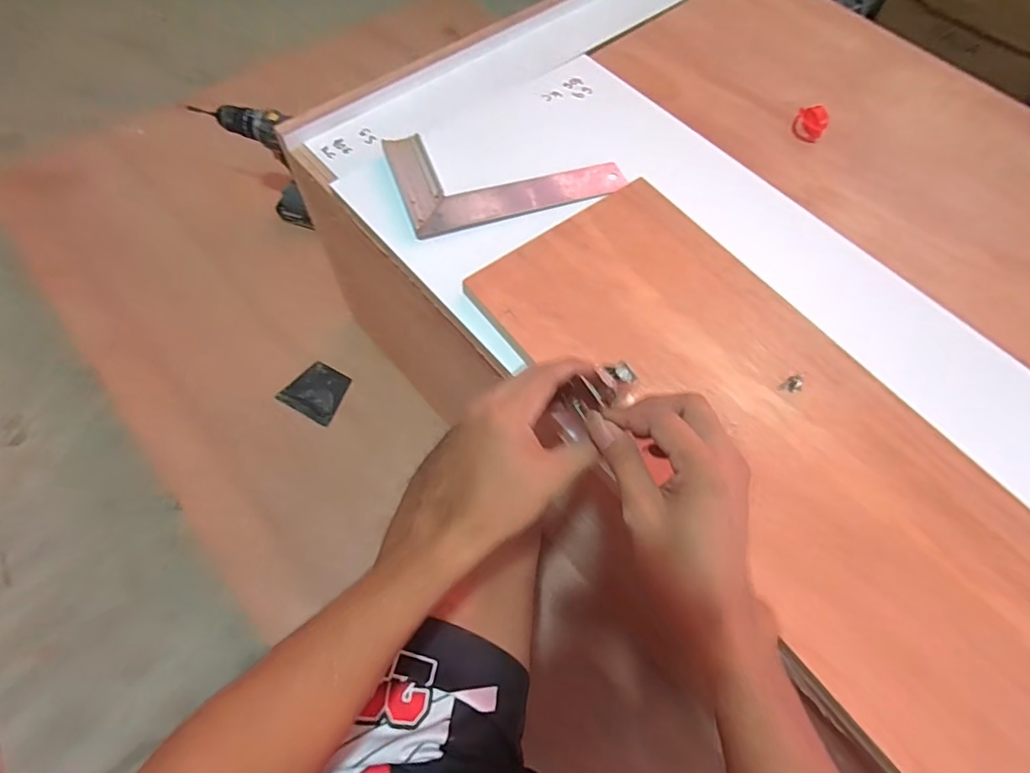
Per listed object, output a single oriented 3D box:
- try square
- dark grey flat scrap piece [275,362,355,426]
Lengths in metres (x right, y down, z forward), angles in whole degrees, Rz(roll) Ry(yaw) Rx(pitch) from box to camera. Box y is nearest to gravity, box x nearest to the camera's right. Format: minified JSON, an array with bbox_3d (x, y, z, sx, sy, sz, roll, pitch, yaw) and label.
[{"bbox_3d":[-0.008,-0.245,0.576,0.245,0.021,0.128,-16,66,-11],"label":"try square"},{"bbox_3d":[-0.340,0.008,0.887,0.097,0.009,0.092,26,65,9],"label":"dark grey flat scrap piece"}]

